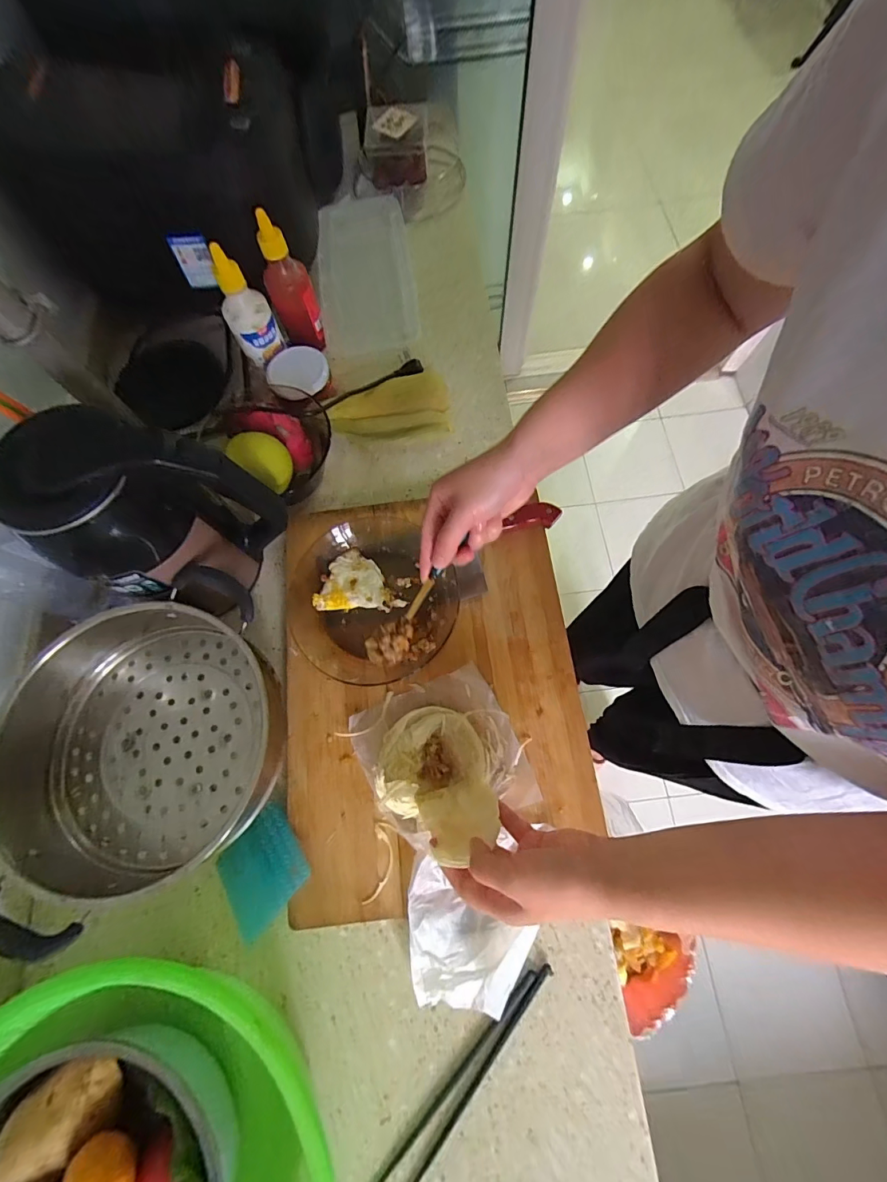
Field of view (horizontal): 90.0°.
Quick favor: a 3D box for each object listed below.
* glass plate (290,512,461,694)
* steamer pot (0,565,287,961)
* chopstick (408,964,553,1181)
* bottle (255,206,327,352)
[{"bbox_3d":[-0.085,0.000,0.512,0.184,0.039,0.205,-31,73,-8],"label":"glass plate"},{"bbox_3d":[-0.307,0.143,0.440,0.264,0.107,0.265,-1,71,2],"label":"steamer pot"},{"bbox_3d":[0.025,0.447,0.398,0.014,0.011,0.232,37,77,13],"label":"chopstick"},{"bbox_3d":[-0.206,-0.408,0.599,0.061,0.154,0.063,-21,72,-5],"label":"bottle"}]

